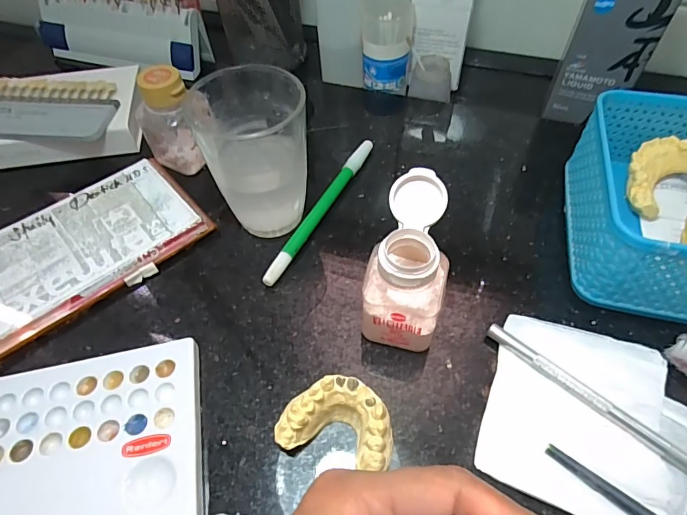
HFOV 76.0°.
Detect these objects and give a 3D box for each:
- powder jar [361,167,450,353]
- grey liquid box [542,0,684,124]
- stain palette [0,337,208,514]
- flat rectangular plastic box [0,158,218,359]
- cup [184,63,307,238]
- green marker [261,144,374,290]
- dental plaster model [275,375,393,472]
[{"bbox_3d":[0.033,0.006,0.239,0.043,0.075,0.068,3,53,3],"label":"powder jar"},{"bbox_3d":[0.203,-0.165,0.333,0.058,0.123,0.056,23,57,17],"label":"grey liquid box"},{"bbox_3d":[-0.147,0.098,0.216,0.153,0.011,0.092,-10,54,-7],"label":"stain palette"},{"bbox_3d":[-0.172,-0.007,0.292,0.151,0.014,0.088,-35,60,-23],"label":"flat rectangular plastic box"},{"bbox_3d":[-0.053,-0.064,0.281,0.066,0.094,0.064,0,53,1],"label":"cup"},{"bbox_3d":[-0.014,-0.036,0.312,0.010,0.012,0.144,22,57,17],"label":"green marker"},{"bbox_3d":[-0.002,0.080,0.217,0.055,0.025,0.035,12,54,10],"label":"dental plaster model"}]

